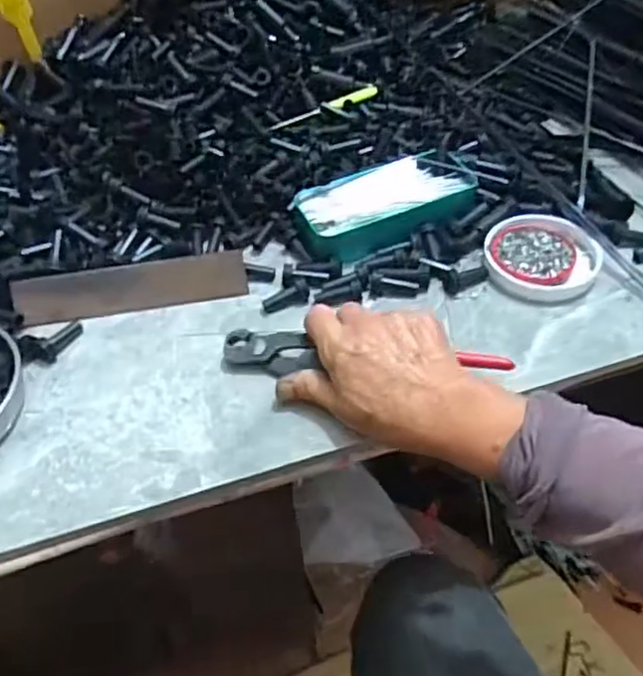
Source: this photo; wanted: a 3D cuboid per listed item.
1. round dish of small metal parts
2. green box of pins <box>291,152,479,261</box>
[{"bbox_3d":[0.177,-0.065,0.530,0.088,0.017,0.085,3,48,6],"label":"round dish of small metal parts"},{"bbox_3d":[0.057,-0.117,0.564,0.155,0.030,0.081,-18,49,-12],"label":"green box of pins"}]

